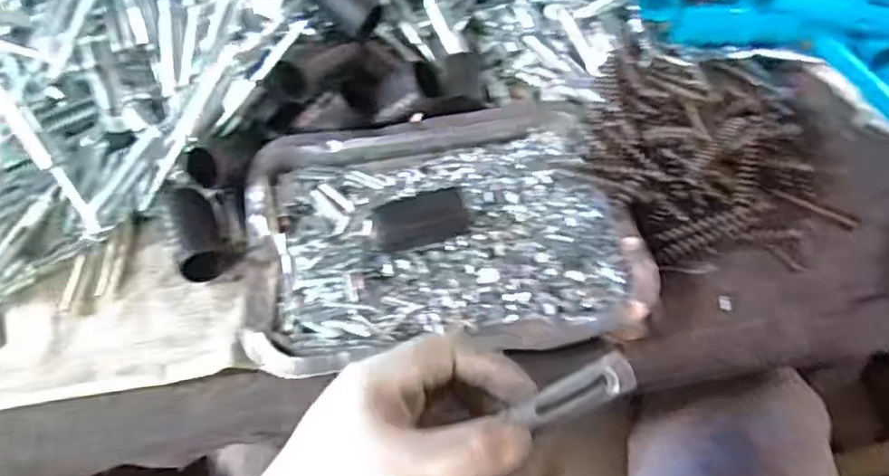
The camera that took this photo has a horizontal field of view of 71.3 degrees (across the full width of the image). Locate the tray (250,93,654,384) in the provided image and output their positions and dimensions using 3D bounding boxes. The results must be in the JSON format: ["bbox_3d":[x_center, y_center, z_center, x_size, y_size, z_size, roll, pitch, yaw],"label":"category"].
[{"bbox_3d":[-0.006,-0.017,0.424,0.246,0.025,0.203,-7,57,-4],"label":"tray"}]

